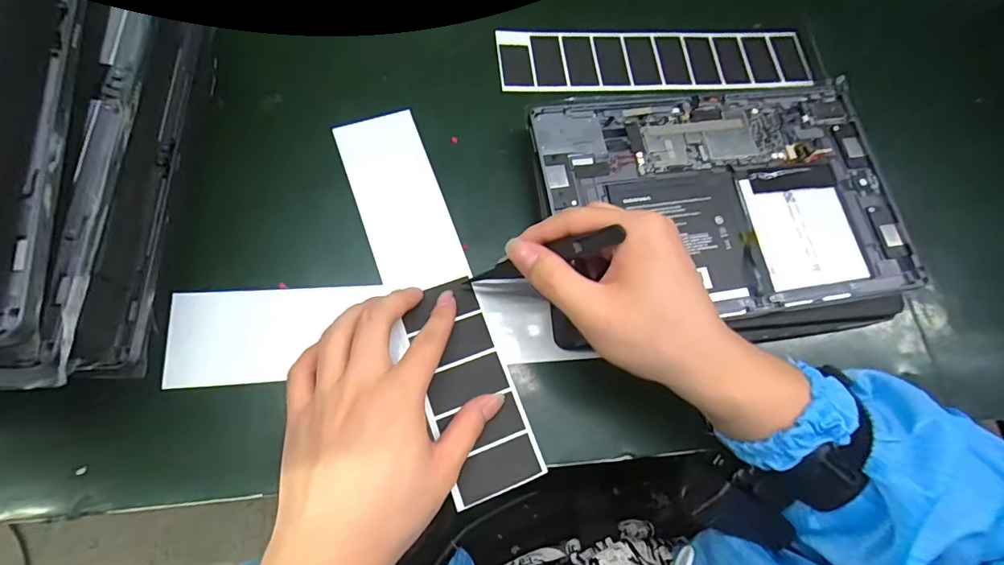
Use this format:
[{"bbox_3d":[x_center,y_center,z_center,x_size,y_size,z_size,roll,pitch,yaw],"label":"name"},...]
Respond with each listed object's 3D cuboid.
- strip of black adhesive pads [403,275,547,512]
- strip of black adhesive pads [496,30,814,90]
[{"bbox_3d":[-0.021,0.063,0.295,0.054,0.007,0.130,-17,75,-10],"label":"strip of black adhesive pads"},{"bbox_3d":[0.128,-0.186,0.393,0.260,0.009,0.058,-4,75,-7],"label":"strip of black adhesive pads"}]

